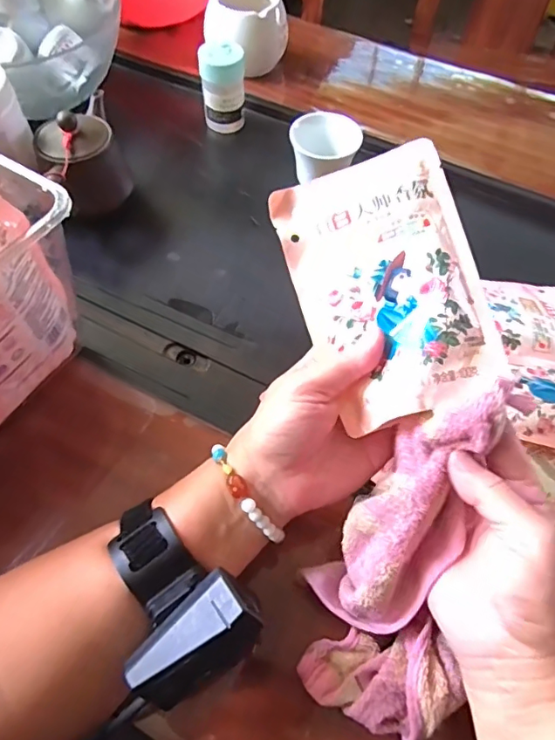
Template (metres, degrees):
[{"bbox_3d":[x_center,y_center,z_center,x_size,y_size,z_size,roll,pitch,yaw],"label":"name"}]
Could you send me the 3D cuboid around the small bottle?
[{"bbox_3d":[-0.061,-0.315,0.570,0.048,0.085,0.041,-3,60,-5],"label":"small bottle"}]

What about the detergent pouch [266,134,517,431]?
[{"bbox_3d":[0.065,-0.054,0.305,0.104,0.019,0.162,-20,74,14],"label":"detergent pouch"}]

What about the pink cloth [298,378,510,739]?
[{"bbox_3d":[0.073,0.104,0.286,0.085,0.041,0.201,15,98,6],"label":"pink cloth"}]

